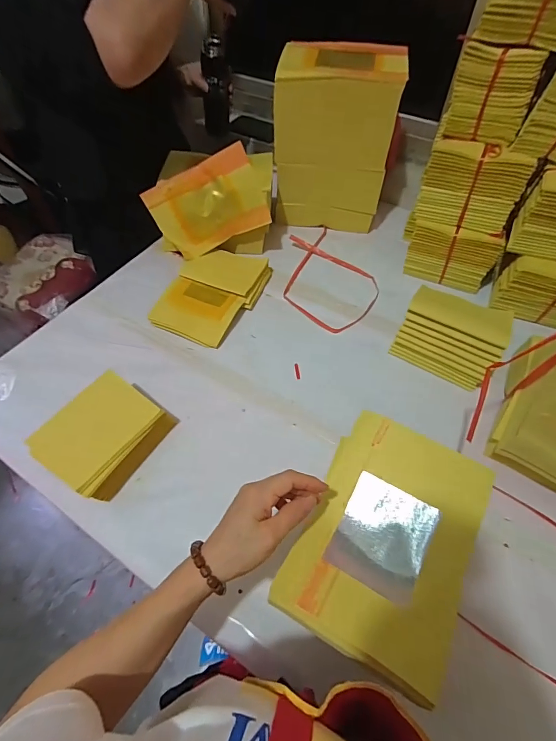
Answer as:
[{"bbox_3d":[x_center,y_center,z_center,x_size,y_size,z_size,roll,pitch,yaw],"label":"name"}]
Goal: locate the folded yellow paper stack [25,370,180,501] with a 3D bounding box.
[{"bbox_3d":[-0.264,0.098,0.572,0.121,0.111,0.170,30,61,19],"label":"folded yellow paper stack"}]

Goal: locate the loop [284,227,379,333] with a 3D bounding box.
[{"bbox_3d":[0.102,-0.203,0.802,0.199,0.036,0.290,-23,59,-18],"label":"loop"}]

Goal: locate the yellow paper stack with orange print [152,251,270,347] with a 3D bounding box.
[{"bbox_3d":[-0.133,-0.160,0.757,0.164,0.029,0.231,22,58,15],"label":"yellow paper stack with orange print"}]

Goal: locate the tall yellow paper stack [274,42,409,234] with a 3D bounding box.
[{"bbox_3d":[0.121,-0.495,0.810,0.230,0.311,0.138,8,56,6],"label":"tall yellow paper stack"}]

